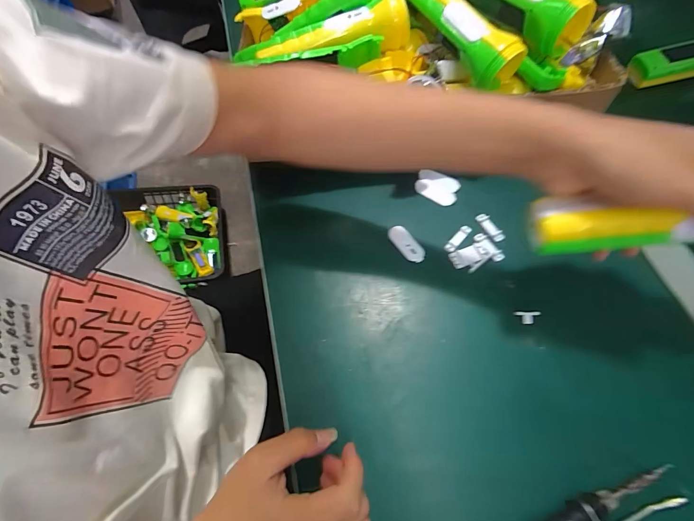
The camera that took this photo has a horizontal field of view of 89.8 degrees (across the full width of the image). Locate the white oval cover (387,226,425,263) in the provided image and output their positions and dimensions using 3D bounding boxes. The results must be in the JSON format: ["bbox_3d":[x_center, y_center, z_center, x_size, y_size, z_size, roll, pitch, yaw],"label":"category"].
[{"bbox_3d":[0.066,-0.018,0.389,0.020,0.007,0.049,-35,67,-13],"label":"white oval cover"}]

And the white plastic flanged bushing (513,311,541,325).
[{"bbox_3d":[0.177,0.056,0.341,0.023,0.008,0.011,4,63,6],"label":"white plastic flanged bushing"}]

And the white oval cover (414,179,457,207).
[{"bbox_3d":[0.106,-0.082,0.416,0.051,0.004,0.020,30,69,17],"label":"white oval cover"}]

